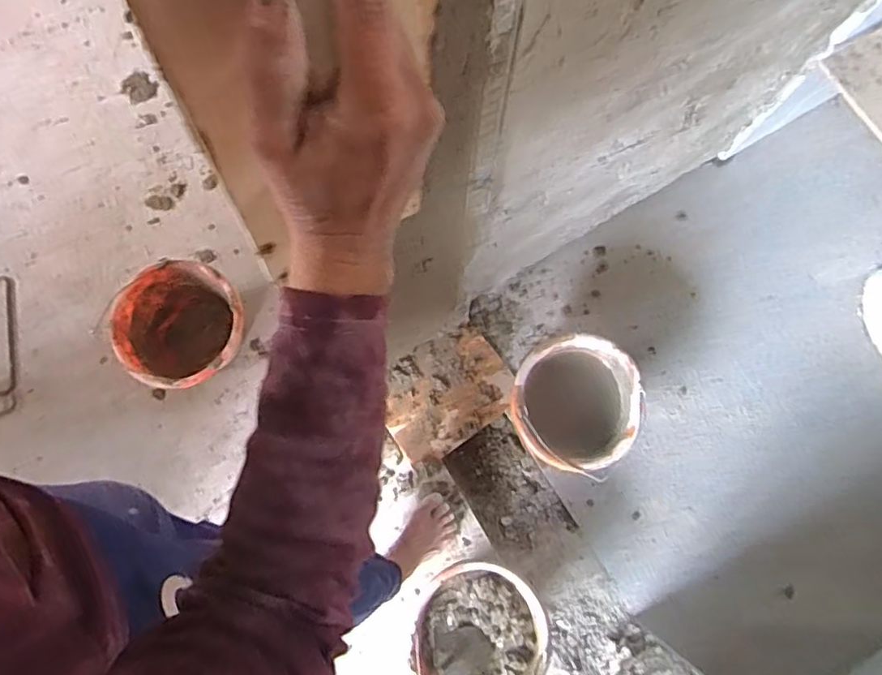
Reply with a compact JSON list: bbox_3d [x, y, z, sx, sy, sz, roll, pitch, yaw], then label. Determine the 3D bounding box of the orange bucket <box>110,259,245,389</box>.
[{"bbox_3d":[-0.519,-0.018,1.208,0.238,0.152,0.244,0,80,0],"label":"orange bucket"}]

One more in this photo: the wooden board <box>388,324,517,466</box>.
[{"bbox_3d":[0.008,0.118,1.254,0.272,0.016,0.216,-34,82,-6],"label":"wooden board"}]

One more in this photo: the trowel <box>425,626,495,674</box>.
[{"bbox_3d":[-0.004,0.566,0.971,0.228,0.066,0.079,-13,77,-45],"label":"trowel"}]

